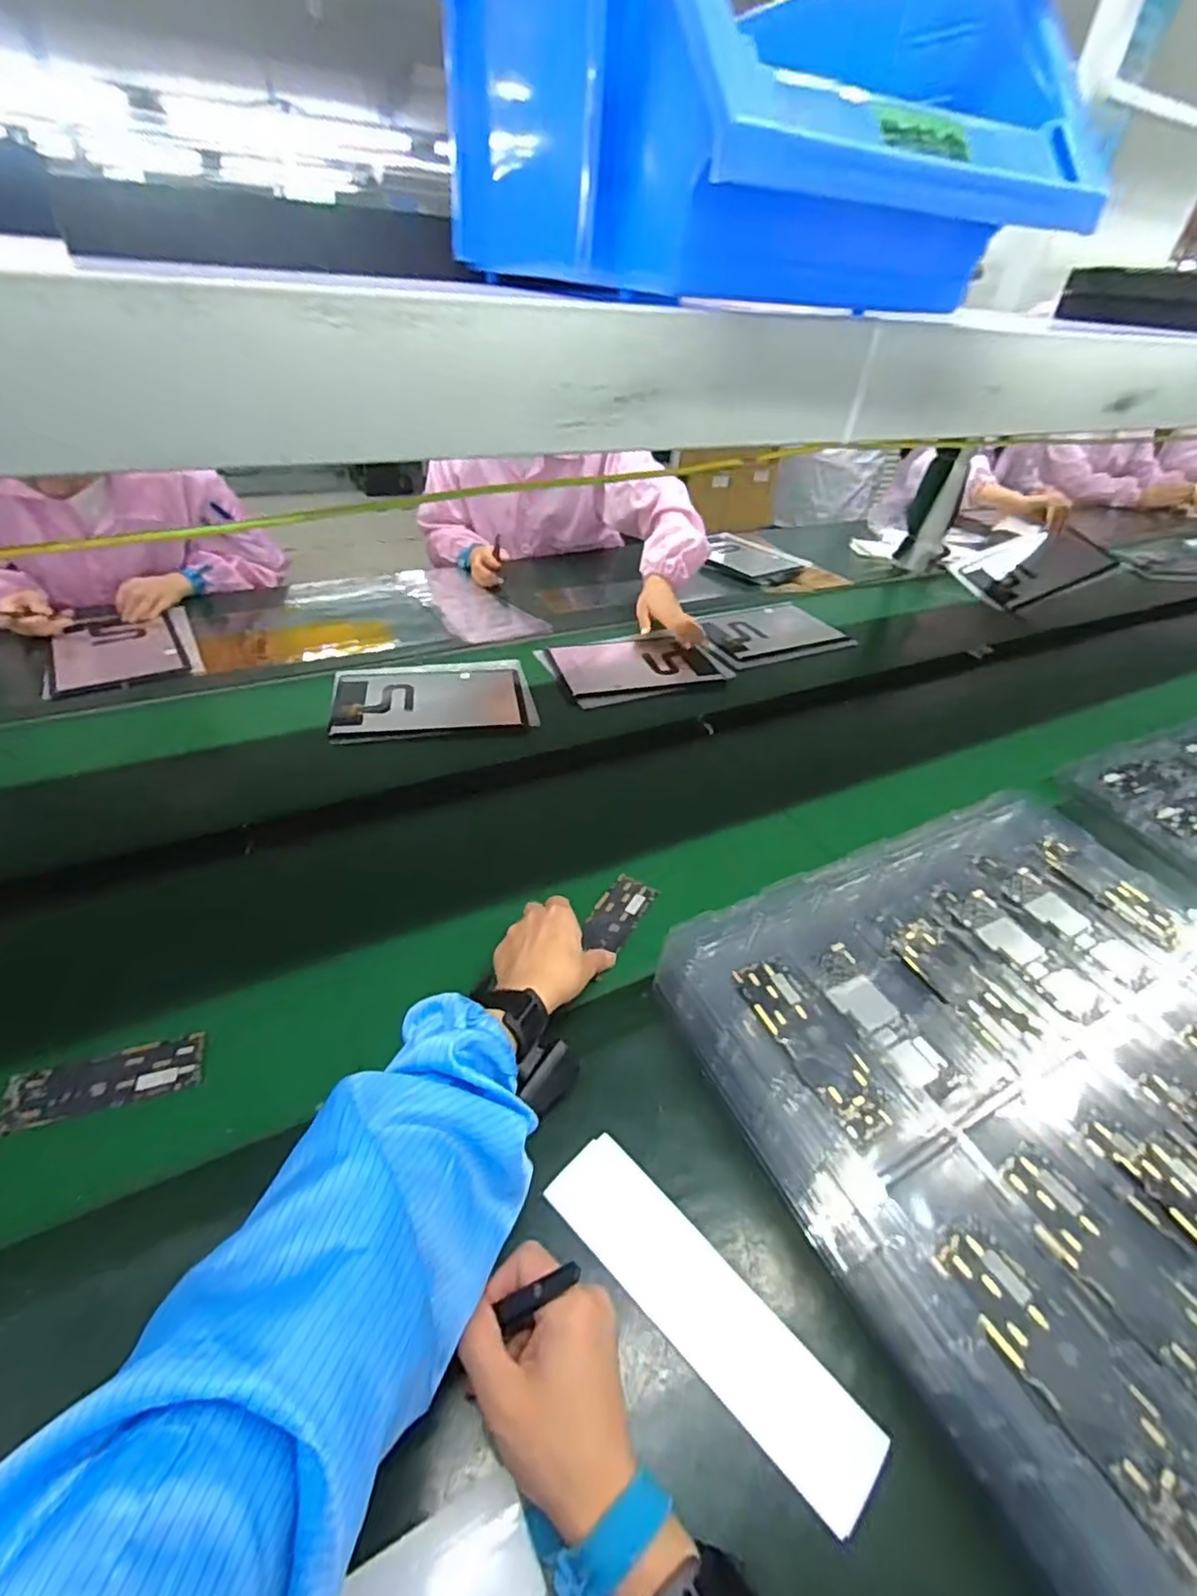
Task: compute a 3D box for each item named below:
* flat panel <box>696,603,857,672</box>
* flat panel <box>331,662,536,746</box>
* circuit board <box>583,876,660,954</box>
[{"bbox_3d":[0.275,-0.278,1.079,0.257,0.010,0.162,-18,44,-26],"label":"flat panel"},{"bbox_3d":[-0.218,-0.135,0.863,0.252,0.009,0.170,-6,40,-14],"label":"flat panel"},{"bbox_3d":[0.019,0.109,0.622,0.044,0.009,0.089,22,43,20],"label":"circuit board"}]

